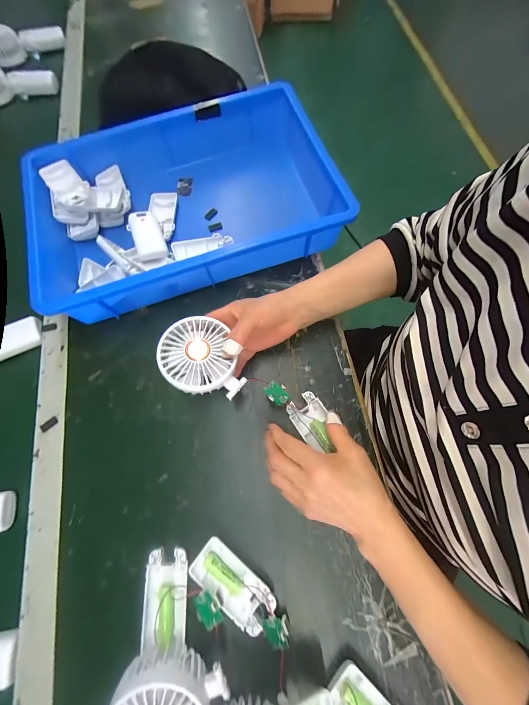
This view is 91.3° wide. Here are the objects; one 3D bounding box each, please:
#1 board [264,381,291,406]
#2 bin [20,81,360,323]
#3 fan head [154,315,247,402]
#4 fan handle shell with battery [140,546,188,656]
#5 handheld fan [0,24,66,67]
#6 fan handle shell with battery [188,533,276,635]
[{"bbox_3d":[0.016,0.049,0.311,0.031,0.004,0.023,38,93,-7],"label":"board"},{"bbox_3d":[-0.122,-0.232,0.418,0.431,0.114,0.284,-20,74,-4],"label":"bin"},{"bbox_3d":[-0.074,0.006,0.290,0.077,0.025,0.097,-19,74,-4],"label":"fan head"},{"bbox_3d":[-0.106,0.259,0.273,0.047,0.017,0.082,0,73,2],"label":"fan handle shell with battery"},{"bbox_3d":[-0.587,-0.749,0.630,0.213,0.057,0.044,-3,73,1],"label":"handheld fan"},{"bbox_3d":[-0.035,0.251,0.281,0.093,0.015,0.046,35,78,11],"label":"fan handle shell with battery"}]

